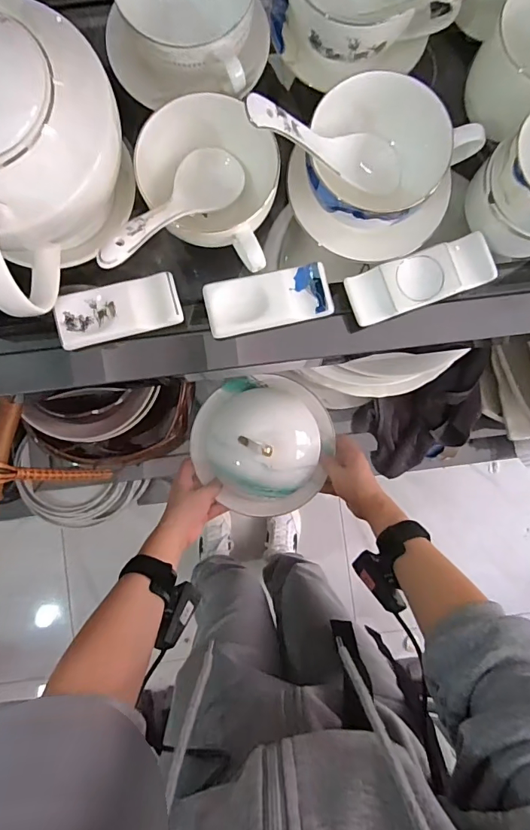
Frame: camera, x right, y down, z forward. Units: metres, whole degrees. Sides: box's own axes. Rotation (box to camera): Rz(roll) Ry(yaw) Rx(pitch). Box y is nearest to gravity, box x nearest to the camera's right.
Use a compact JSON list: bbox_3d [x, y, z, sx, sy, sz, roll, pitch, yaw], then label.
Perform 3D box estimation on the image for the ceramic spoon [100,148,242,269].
[{"bbox_3d":[-0.053,-0.127,0.260,0.038,0.023,0.135,26,49,1],"label":"ceramic spoon"}]

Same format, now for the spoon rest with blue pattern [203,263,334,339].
[{"bbox_3d":[0.002,-0.080,0.302,0.086,0.008,0.037,-13,88,-1],"label":"spoon rest with blue pattern"}]

